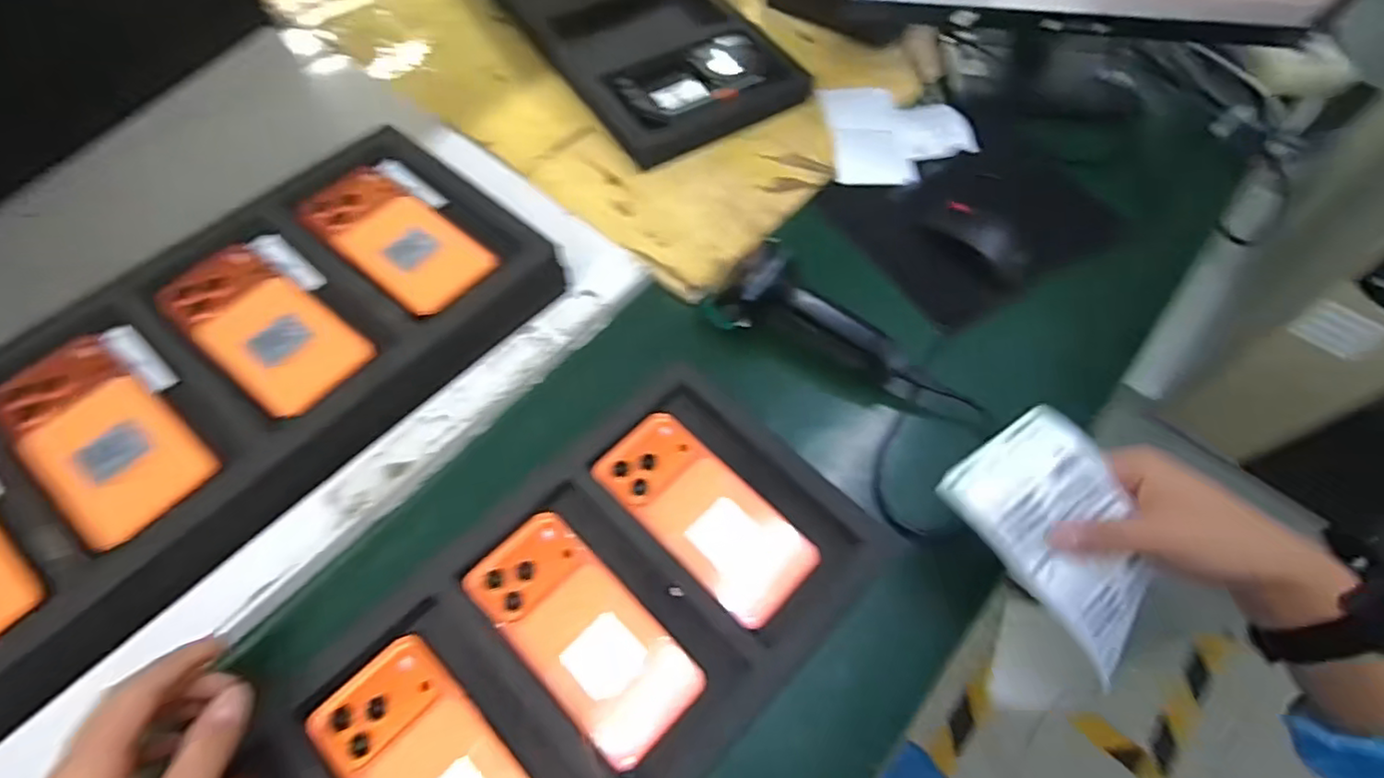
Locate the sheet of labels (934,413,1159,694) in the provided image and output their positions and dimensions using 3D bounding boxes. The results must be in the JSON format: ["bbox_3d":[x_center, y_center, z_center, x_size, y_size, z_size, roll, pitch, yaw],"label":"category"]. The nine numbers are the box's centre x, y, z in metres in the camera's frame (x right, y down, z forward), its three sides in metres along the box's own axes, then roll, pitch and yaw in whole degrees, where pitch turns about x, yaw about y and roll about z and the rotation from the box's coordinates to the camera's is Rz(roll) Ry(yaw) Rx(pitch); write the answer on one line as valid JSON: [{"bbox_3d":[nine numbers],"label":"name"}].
[{"bbox_3d":[0.240,0.092,0.408,0.088,0.024,0.147,-38,85,-2],"label":"sheet of labels"}]

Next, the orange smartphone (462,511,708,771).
[{"bbox_3d":[-0.073,0.160,0.429,0.165,0.005,0.074,42,67,18],"label":"orange smartphone"}]

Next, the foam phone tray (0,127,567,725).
[{"bbox_3d":[-0.342,-0.001,0.475,0.239,0.064,0.486,39,66,16],"label":"foam phone tray"}]

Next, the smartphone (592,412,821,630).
[{"bbox_3d":[0.008,0.089,0.470,0.165,0.006,0.074,41,66,17],"label":"smartphone"}]

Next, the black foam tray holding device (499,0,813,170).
[{"bbox_3d":[-0.089,-0.447,0.758,0.223,0.033,0.471,-28,67,-18],"label":"black foam tray holding device"}]

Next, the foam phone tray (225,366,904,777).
[{"bbox_3d":[-0.100,0.187,0.411,0.229,0.019,0.480,39,66,16],"label":"foam phone tray"}]

